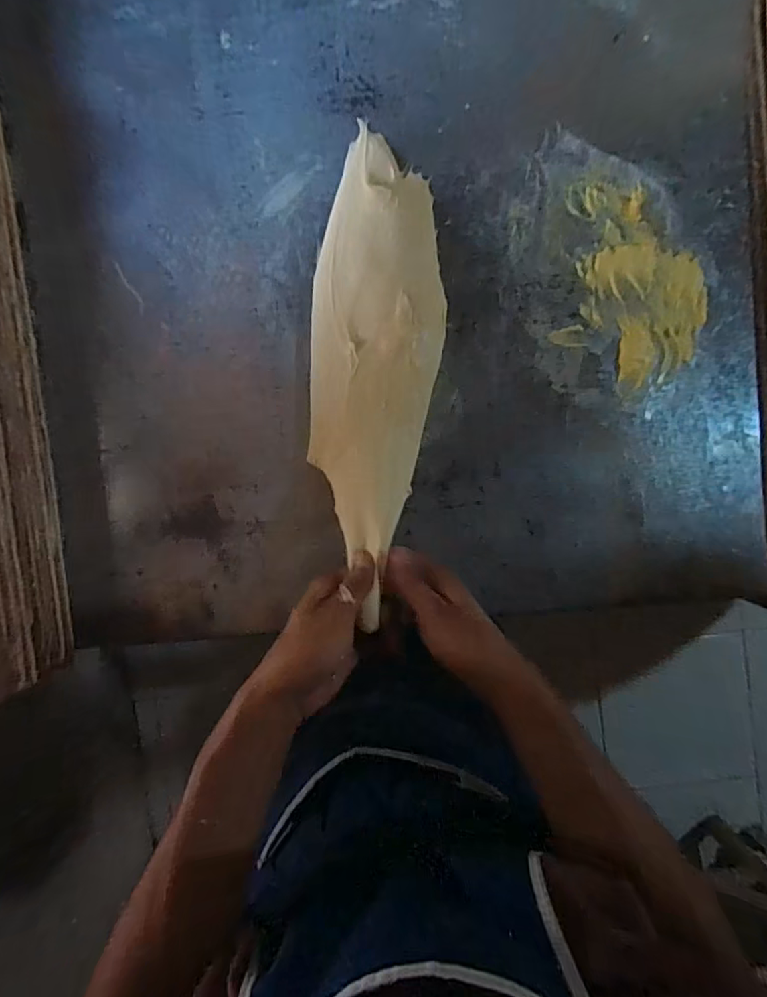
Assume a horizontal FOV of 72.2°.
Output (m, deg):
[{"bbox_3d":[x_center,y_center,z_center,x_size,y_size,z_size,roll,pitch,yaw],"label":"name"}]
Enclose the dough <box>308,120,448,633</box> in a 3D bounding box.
[{"bbox_3d":[-0.008,-0.116,0.458,0.115,0.072,0.407,2,85,1],"label":"dough"}]

